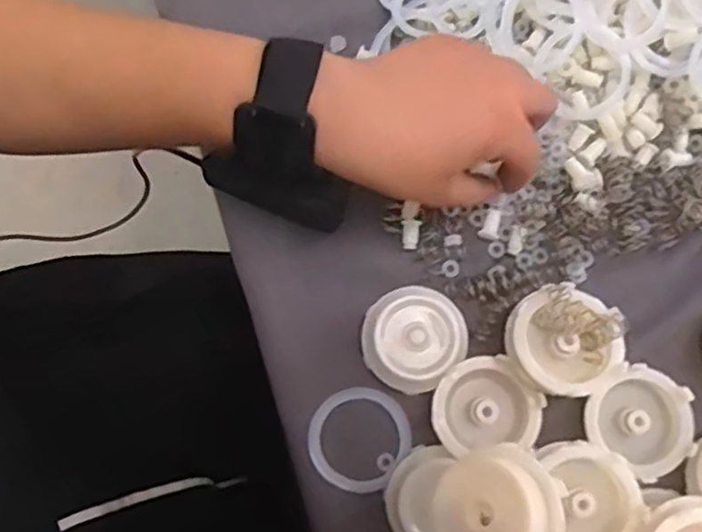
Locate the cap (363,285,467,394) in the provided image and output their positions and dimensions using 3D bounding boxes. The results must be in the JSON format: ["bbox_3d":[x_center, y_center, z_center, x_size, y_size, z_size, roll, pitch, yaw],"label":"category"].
[{"bbox_3d":[0.032,0.037,0.359,0.050,0.021,0.052,0,78,-1],"label":"cap"}]

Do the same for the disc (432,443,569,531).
[{"bbox_3d":[0.058,0.096,0.265,0.046,0.019,0.046,-19,57,32],"label":"disc"}]

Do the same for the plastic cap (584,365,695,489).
[{"bbox_3d":[0.148,0.078,0.349,0.055,0.013,0.049,36,80,6],"label":"plastic cap"}]

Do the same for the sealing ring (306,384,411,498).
[{"bbox_3d":[0.004,0.089,0.358,0.050,0.004,0.054,0,78,-1],"label":"sealing ring"}]

